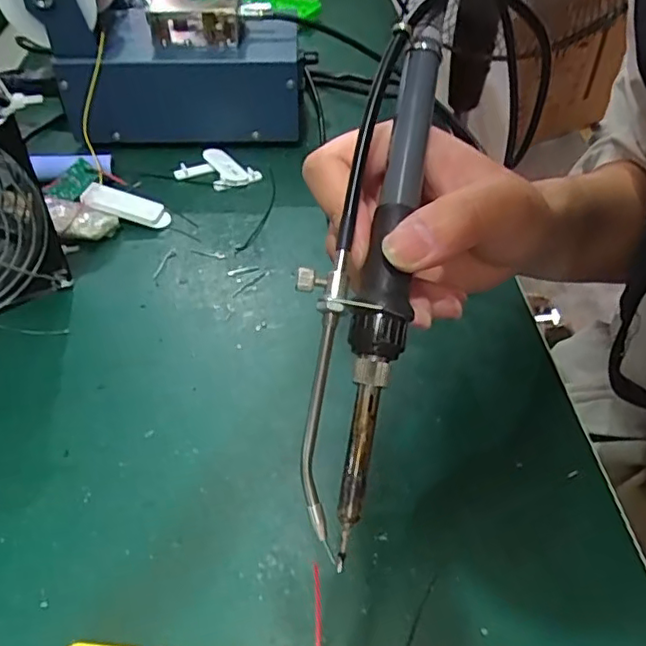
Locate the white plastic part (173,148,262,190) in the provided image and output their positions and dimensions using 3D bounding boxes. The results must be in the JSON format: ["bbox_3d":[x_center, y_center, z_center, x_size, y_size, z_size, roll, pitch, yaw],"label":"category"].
[{"bbox_3d":[-0.078,-0.114,0.461,0.054,0.008,0.036,26,49,23],"label":"white plastic part"}]

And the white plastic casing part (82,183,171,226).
[{"bbox_3d":[-0.134,-0.079,0.417,0.059,0.009,0.017,19,45,-6],"label":"white plastic casing part"}]

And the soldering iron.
[{"bbox_3d":[0.014,-0.018,0.208,0.033,0.017,0.181,10,81,9],"label":"soldering iron"}]

